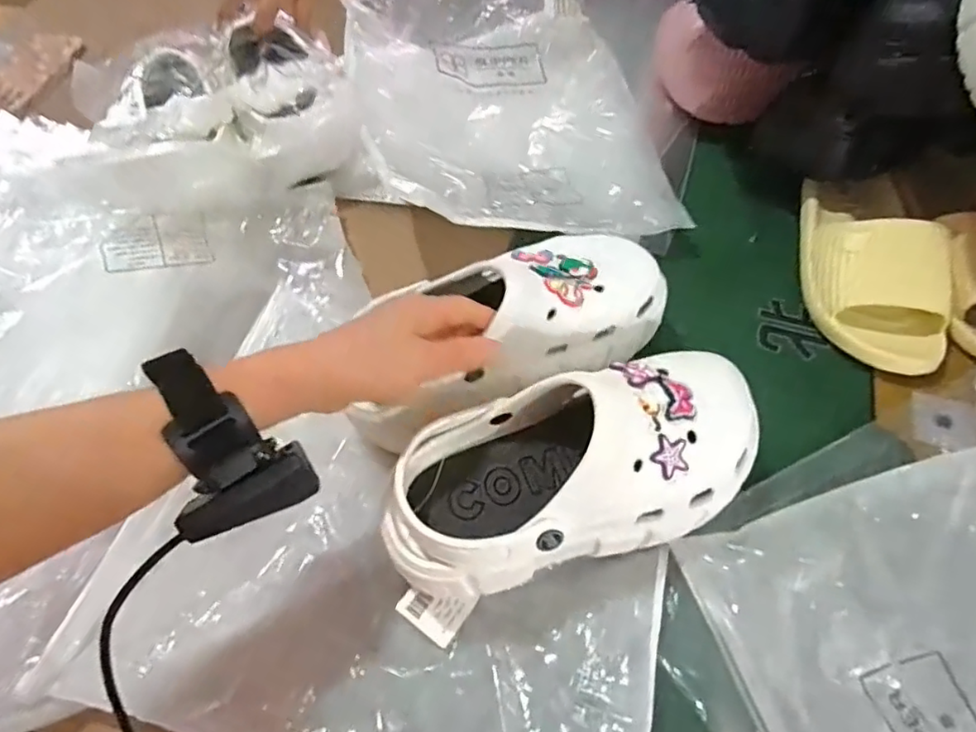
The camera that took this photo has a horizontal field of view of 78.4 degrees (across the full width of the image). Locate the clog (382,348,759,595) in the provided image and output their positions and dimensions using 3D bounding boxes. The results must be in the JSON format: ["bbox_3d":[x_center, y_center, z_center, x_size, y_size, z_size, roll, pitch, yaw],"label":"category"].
[{"bbox_3d":[0.056,0.063,0.369,0.234,0.109,0.099,-17,59,-9],"label":"clog"}]

